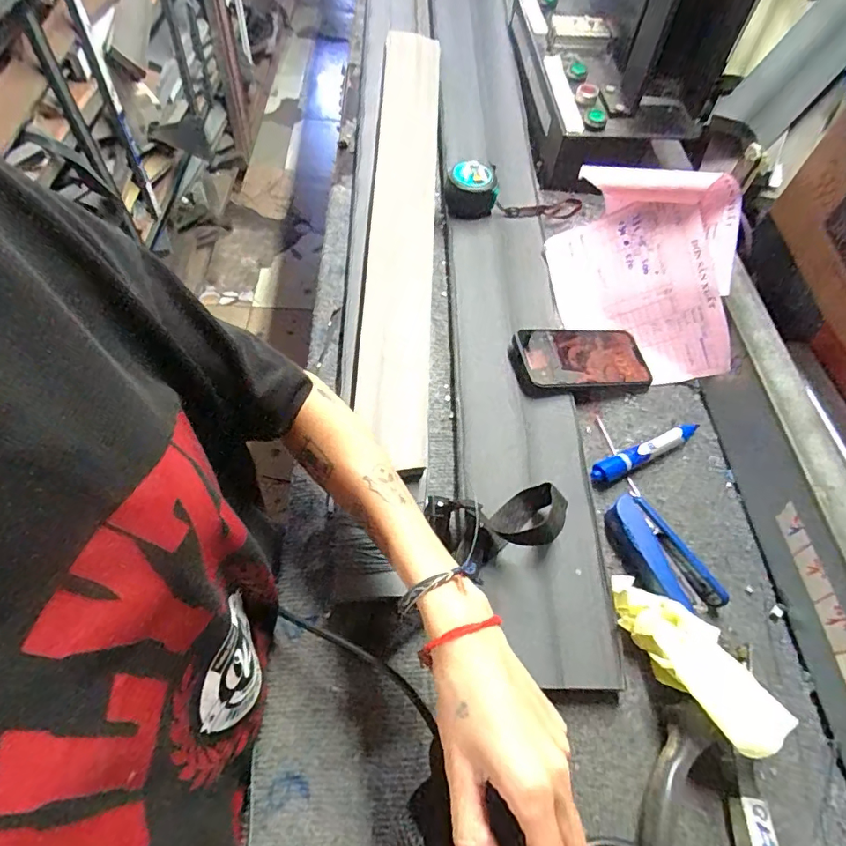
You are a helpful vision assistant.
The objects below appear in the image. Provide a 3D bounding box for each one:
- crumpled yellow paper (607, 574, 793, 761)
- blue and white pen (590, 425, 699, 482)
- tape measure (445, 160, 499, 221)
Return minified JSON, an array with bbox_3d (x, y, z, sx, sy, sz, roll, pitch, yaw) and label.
[{"bbox_3d":[0.193,0.166,0.363,0.046,0.034,0.132,-25,43,-18],"label":"crumpled yellow paper"},{"bbox_3d":[0.214,0.025,0.475,0.127,0.014,0.018,-22,62,-17],"label":"blue and white pen"},{"bbox_3d":[0.058,-0.288,0.623,0.065,0.050,0.054,5,58,-1],"label":"tape measure"}]

